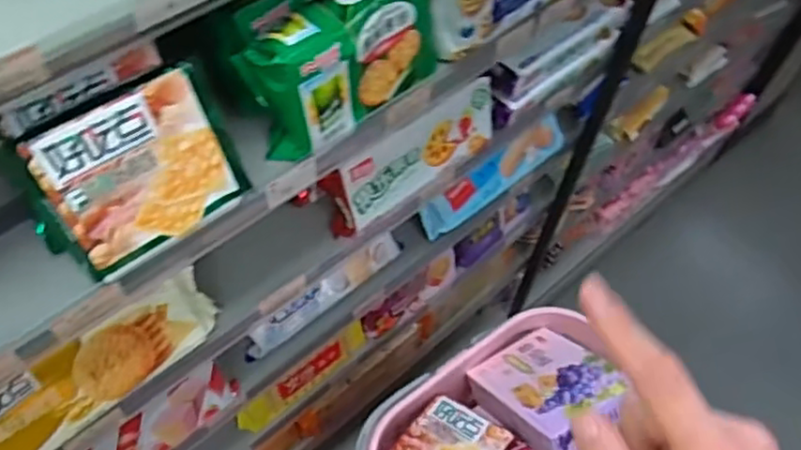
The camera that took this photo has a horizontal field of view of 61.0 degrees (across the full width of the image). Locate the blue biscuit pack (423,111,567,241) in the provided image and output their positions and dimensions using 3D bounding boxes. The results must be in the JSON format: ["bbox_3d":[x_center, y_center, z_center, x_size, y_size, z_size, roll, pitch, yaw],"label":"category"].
[{"bbox_3d":[0.143,-0.077,0.970,0.277,0.056,0.037,-34,65,-23],"label":"blue biscuit pack"}]

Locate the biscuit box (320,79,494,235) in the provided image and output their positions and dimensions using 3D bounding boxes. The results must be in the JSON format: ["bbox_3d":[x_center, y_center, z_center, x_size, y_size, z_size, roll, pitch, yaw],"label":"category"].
[{"bbox_3d":[0.019,-0.076,0.753,0.228,0.094,0.031,-33,65,-23],"label":"biscuit box"}]

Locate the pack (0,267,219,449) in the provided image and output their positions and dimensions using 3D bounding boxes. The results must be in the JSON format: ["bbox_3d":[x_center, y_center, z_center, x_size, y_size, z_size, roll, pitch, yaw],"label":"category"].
[{"bbox_3d":[-0.284,0.128,0.608,0.242,0.082,0.055,-38,39,-27],"label":"pack"}]

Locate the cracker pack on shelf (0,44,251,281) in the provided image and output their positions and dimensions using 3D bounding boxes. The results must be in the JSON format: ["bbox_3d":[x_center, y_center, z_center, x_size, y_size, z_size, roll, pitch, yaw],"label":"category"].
[{"bbox_3d":[-0.204,-0.048,0.505,0.149,0.127,0.057,-34,37,-22],"label":"cracker pack on shelf"}]

